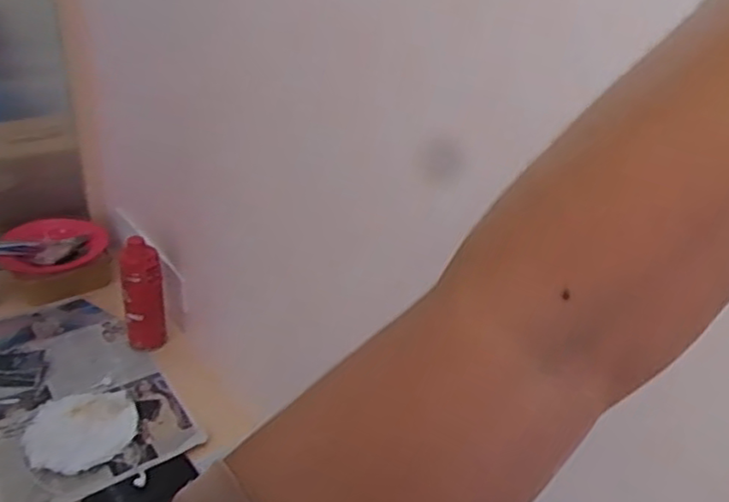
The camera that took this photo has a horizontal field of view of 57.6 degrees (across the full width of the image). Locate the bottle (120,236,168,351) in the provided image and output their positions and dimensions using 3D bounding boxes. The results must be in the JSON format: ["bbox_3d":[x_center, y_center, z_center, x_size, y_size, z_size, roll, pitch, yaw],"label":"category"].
[{"bbox_3d":[-0.457,0.093,1.376,0.081,0.237,0.073,-7,31,-16],"label":"bottle"}]

